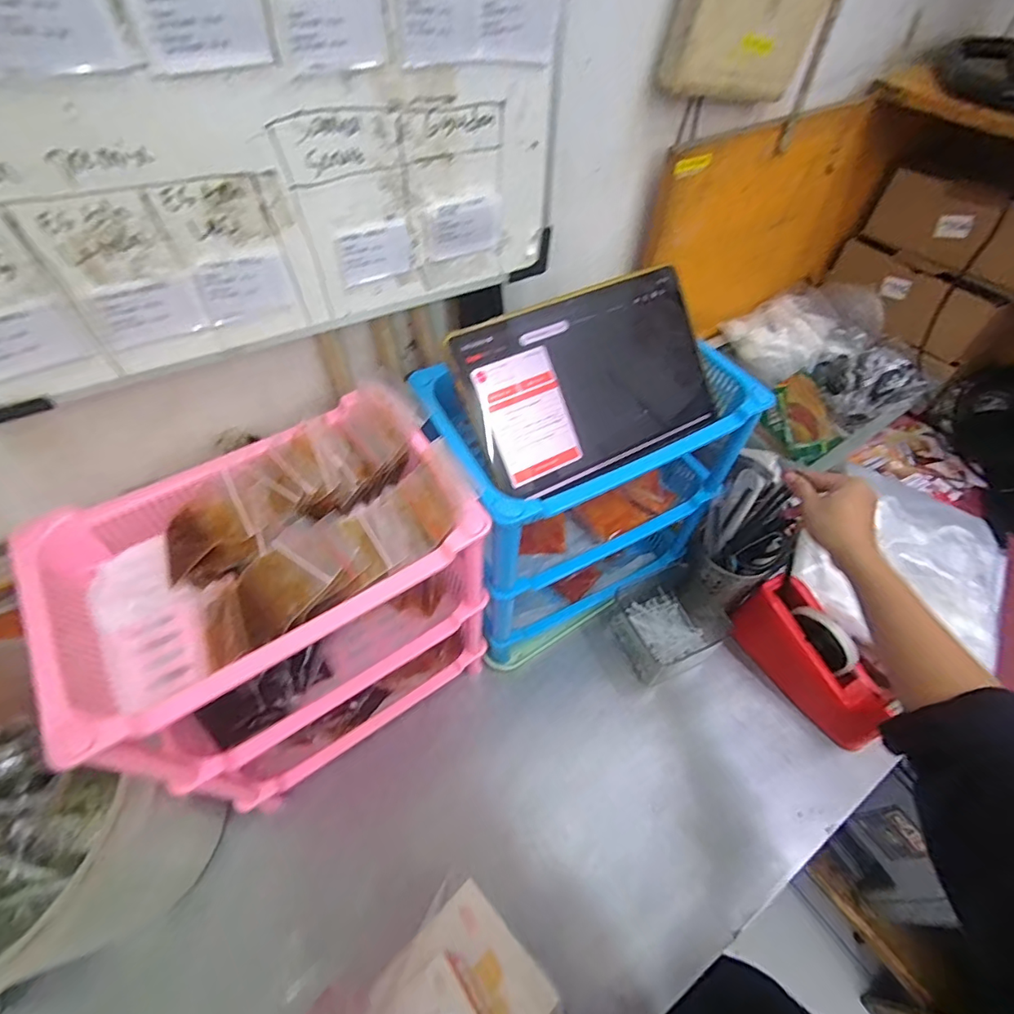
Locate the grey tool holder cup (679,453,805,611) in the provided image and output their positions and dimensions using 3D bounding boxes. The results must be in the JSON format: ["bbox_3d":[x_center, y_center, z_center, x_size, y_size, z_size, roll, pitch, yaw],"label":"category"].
[{"bbox_3d":[0.291,0.047,0.636,0.101,0.185,0.106,1,53,-1],"label":"grey tool holder cup"}]

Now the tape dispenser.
[{"bbox_3d":[0.380,0.186,0.626,0.068,0.112,0.189,-29,59,-22],"label":"tape dispenser"}]

